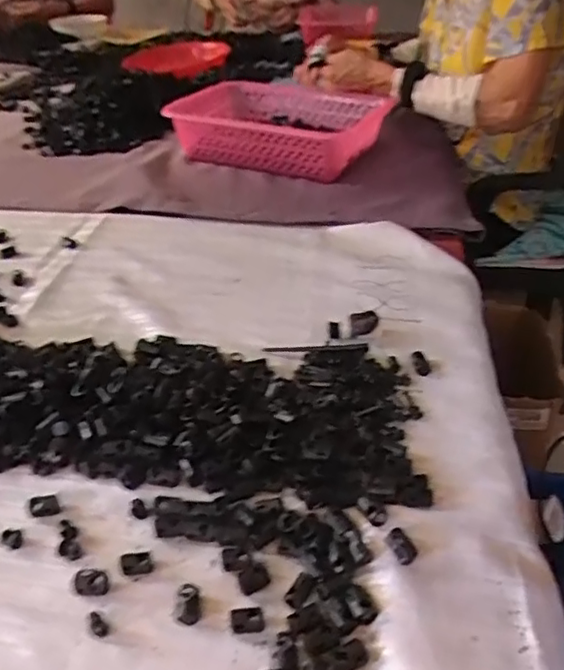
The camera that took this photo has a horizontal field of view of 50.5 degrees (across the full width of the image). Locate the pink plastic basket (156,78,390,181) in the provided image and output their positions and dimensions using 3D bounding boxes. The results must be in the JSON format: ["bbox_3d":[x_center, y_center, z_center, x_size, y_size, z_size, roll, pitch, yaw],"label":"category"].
[{"bbox_3d":[-0.013,-0.276,0.784,0.281,0.069,0.141,14,38,20],"label":"pink plastic basket"}]

